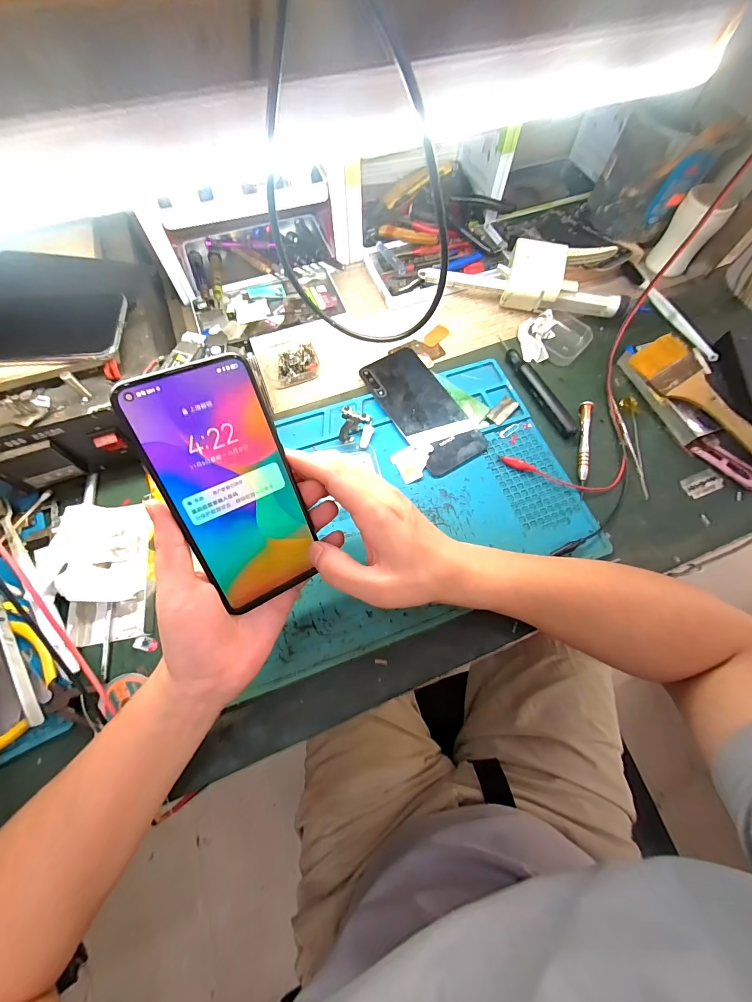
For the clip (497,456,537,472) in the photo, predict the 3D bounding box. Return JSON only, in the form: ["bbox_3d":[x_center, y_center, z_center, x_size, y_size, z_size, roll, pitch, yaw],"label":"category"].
[{"bbox_3d":[0.146,-0.038,0.382,0.039,0.008,0.010,25,70,8],"label":"clip"}]

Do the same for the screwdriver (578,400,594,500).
[{"bbox_3d":[0.221,-0.057,0.393,0.009,0.013,0.117,12,69,3],"label":"screwdriver"}]

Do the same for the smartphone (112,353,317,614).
[{"bbox_3d":[-0.088,-0.005,0.233,0.073,0.006,0.153,-25,115,-22],"label":"smartphone"}]

